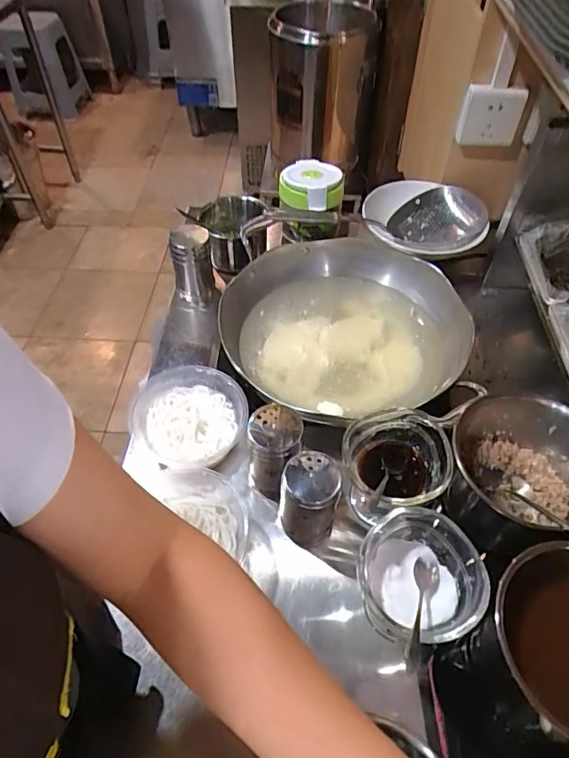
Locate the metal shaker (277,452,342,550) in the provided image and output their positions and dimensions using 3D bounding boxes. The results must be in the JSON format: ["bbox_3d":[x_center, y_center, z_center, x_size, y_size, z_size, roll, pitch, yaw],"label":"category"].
[{"bbox_3d":[0.025,0.138,0.562,0.070,0.104,0.062,7,51,6],"label":"metal shaker"}]

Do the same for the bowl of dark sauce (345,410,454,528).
[{"bbox_3d":[0.121,0.093,0.554,0.116,0.059,0.122,-7,51,-6],"label":"bowl of dark sauce"}]

